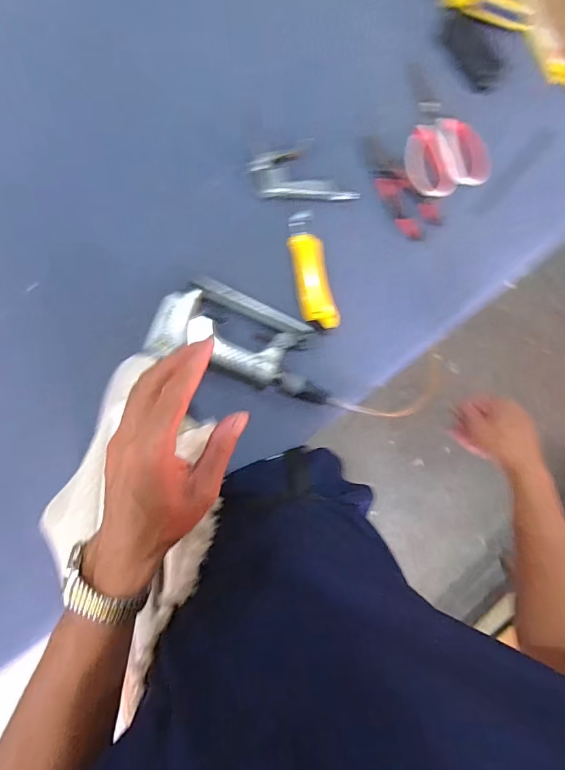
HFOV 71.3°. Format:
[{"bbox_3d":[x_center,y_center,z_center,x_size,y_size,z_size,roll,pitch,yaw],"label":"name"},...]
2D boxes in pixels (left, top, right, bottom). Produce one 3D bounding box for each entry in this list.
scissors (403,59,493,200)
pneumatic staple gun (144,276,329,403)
[{"bbox_3d":[0.222,-0.359,0.555,0.115,0.010,0.172,-19,95,-4],"label":"scissors"},{"bbox_3d":[-0.044,-0.060,0.530,0.241,0.049,0.110,19,91,-6],"label":"pneumatic staple gun"}]

